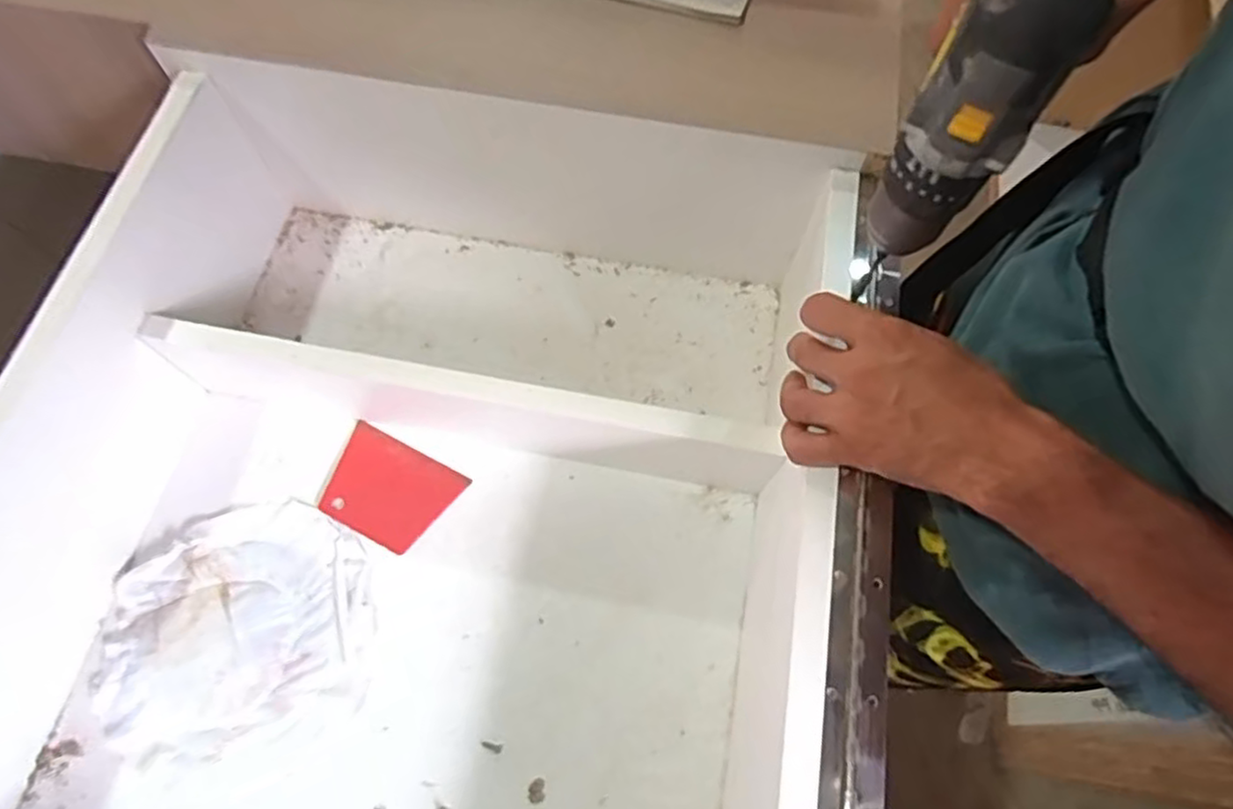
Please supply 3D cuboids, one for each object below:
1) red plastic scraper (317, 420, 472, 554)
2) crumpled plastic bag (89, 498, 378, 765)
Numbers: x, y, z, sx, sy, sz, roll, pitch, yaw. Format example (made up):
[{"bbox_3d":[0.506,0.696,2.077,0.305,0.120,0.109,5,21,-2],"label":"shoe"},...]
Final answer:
[{"bbox_3d":[-0.190,0.071,0.576,0.106,0.007,0.079,26,69,9],"label":"red plastic scraper"},{"bbox_3d":[-0.294,0.165,0.530,0.200,0.020,0.176,-18,69,-9],"label":"crumpled plastic bag"}]

